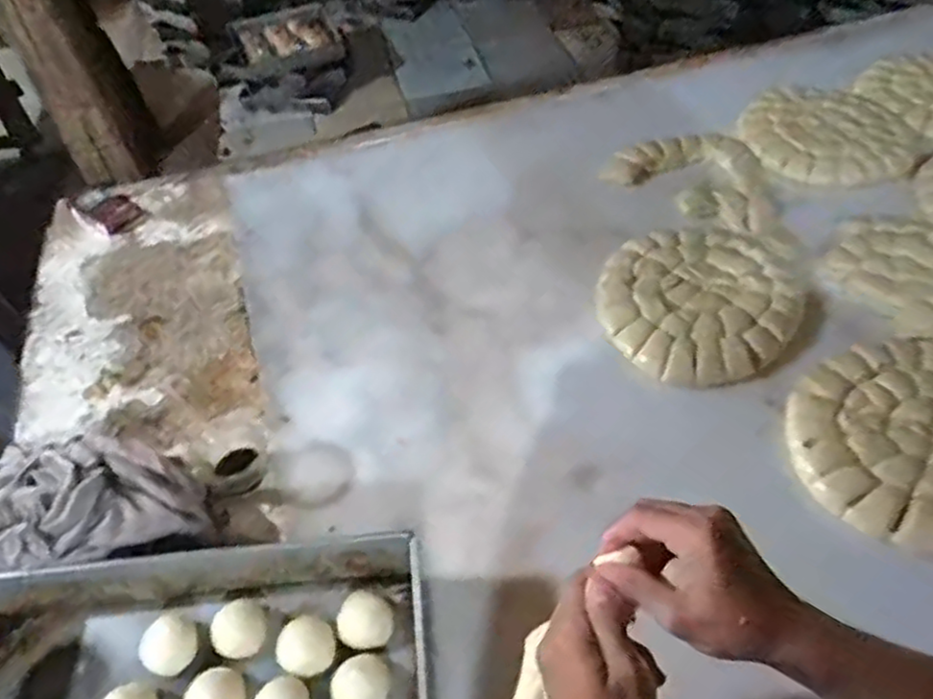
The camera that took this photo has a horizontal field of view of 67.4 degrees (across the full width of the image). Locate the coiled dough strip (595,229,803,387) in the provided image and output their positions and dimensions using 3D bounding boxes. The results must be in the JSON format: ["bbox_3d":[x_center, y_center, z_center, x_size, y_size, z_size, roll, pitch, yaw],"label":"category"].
[{"bbox_3d":[0.294,-0.072,0.889,0.245,0.020,0.247,-20,50,-13],"label":"coiled dough strip"}]

